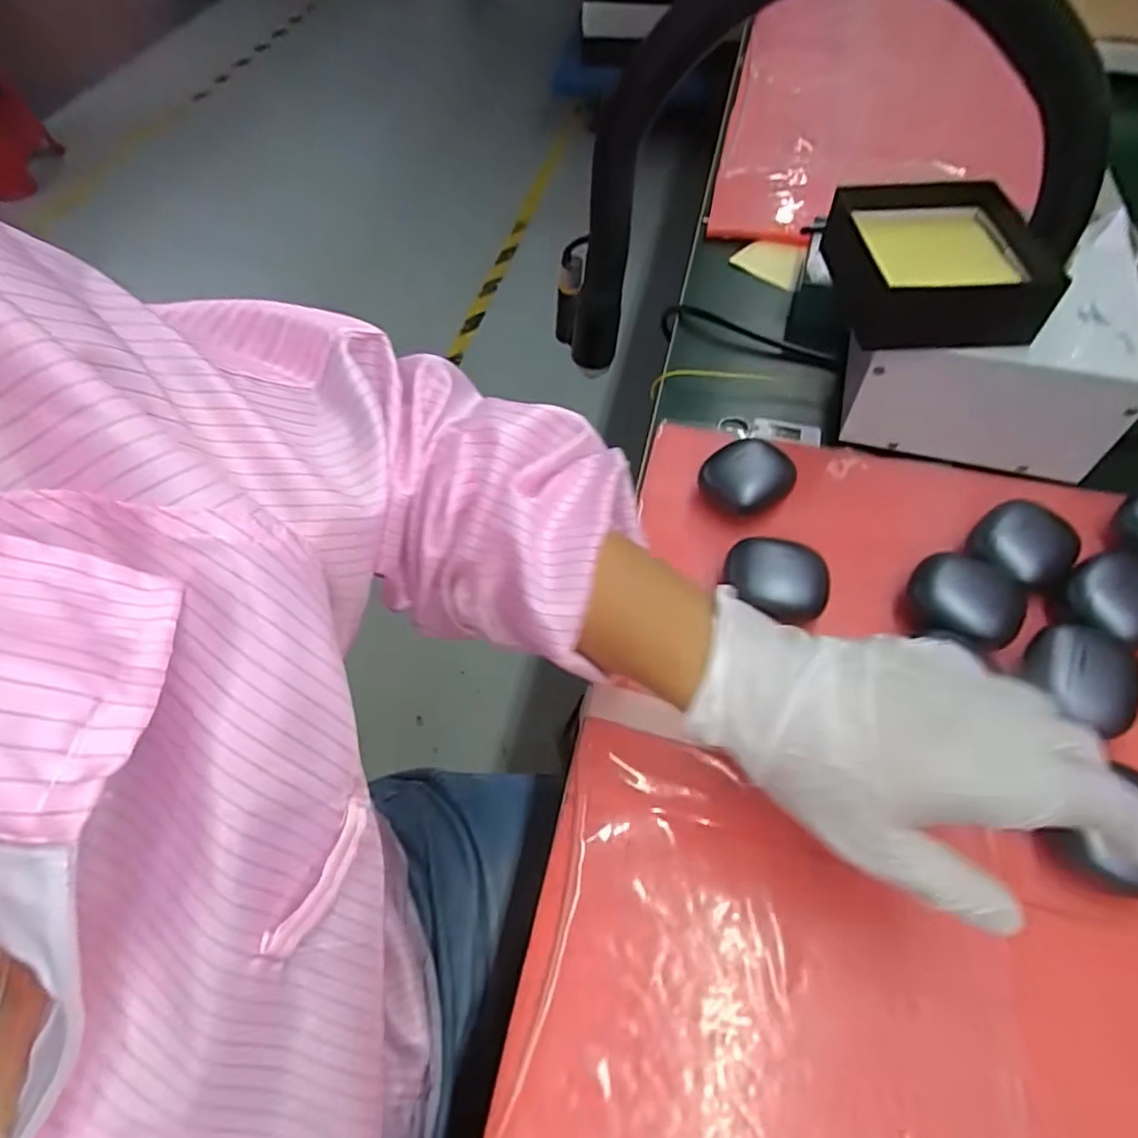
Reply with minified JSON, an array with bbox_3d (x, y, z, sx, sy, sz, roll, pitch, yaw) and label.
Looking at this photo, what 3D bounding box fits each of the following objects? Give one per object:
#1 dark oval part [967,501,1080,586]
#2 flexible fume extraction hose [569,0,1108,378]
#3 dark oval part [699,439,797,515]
[{"bbox_3d":[0.263,-0.013,0.380,0.054,0.022,0.048,-34,61,-20],"label":"dark oval part"},{"bbox_3d":[0.142,-0.221,0.392,0.289,0.256,0.066,16,58,10],"label":"flexible fume extraction hose"},{"bbox_3d":[0.113,-0.056,0.413,0.043,0.031,0.047,-31,60,-18],"label":"dark oval part"}]

